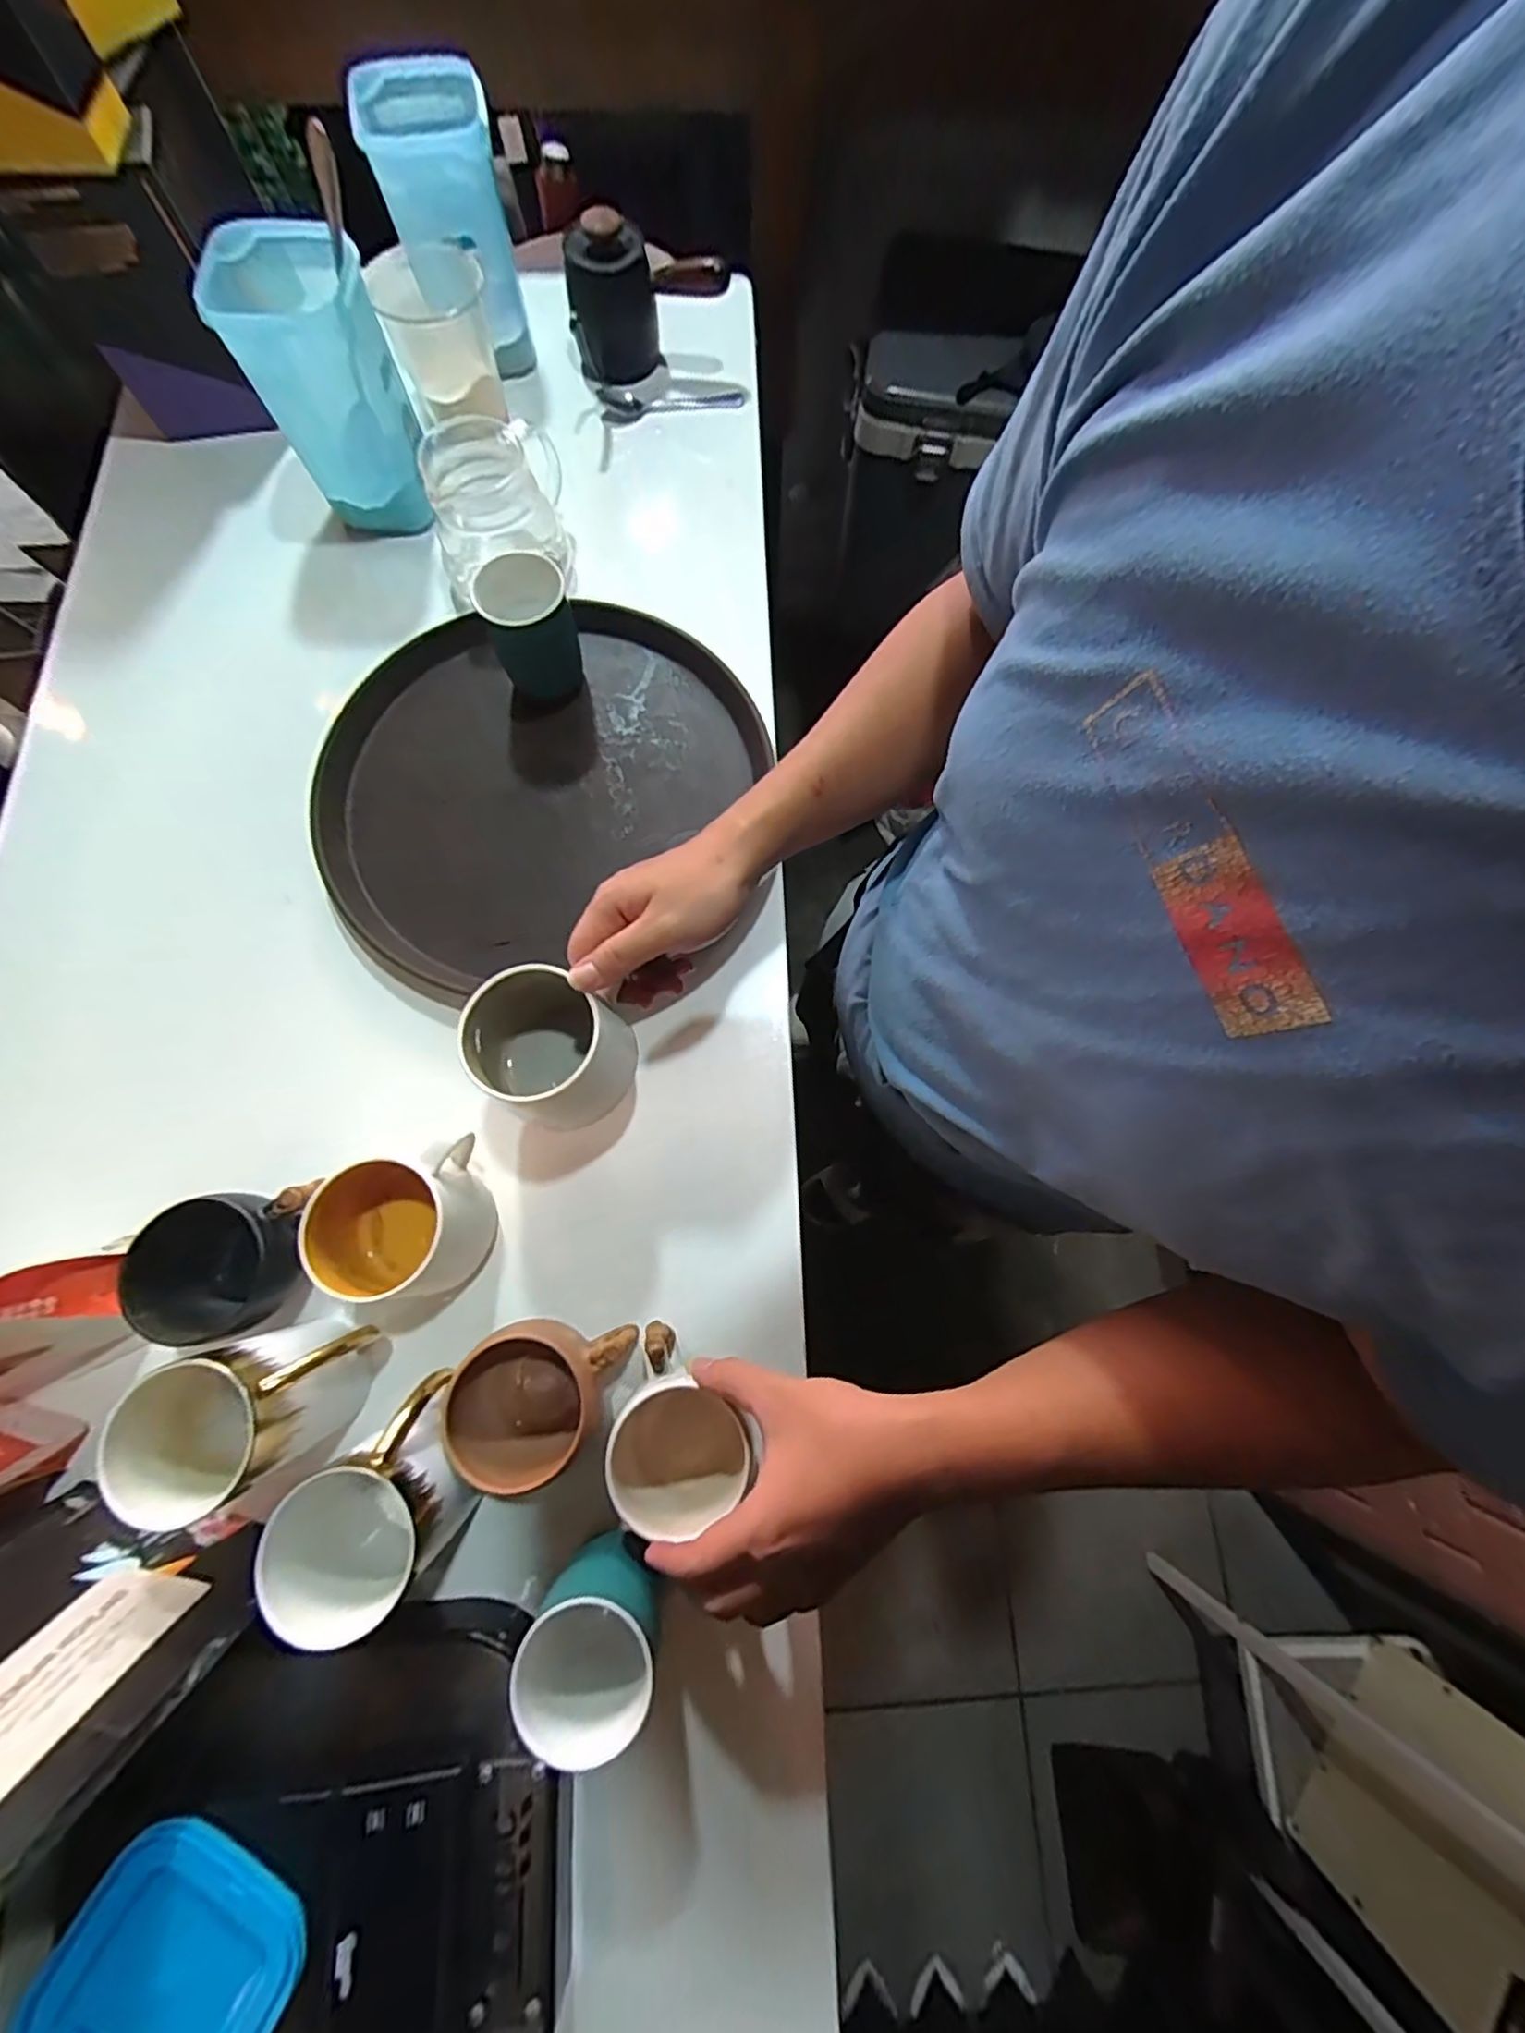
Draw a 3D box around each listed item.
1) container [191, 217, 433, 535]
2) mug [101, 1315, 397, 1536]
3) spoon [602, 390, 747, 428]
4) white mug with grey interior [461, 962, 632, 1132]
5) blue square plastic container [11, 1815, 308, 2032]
[{"bbox_3d":[-0.335,-0.487,0.505,0.101,0.147,0.099,-20,74,-8],"label":"container"},{"bbox_3d":[-0.272,0.216,0.361,0.117,0.098,0.075,-20,74,-8],"label":"mug"},{"bbox_3d":[-0.087,-0.586,0.616,0.135,0.014,0.026,-17,74,-7],"label":"spoon"},{"bbox_3d":[-0.125,0.017,0.382,0.081,0.074,0.080,1,72,-2],"label":"white mug with grey interior"},{"bbox_3d":[-0.265,0.430,0.283,0.098,0.011,0.093,32,74,8],"label":"blue square plastic container"}]

